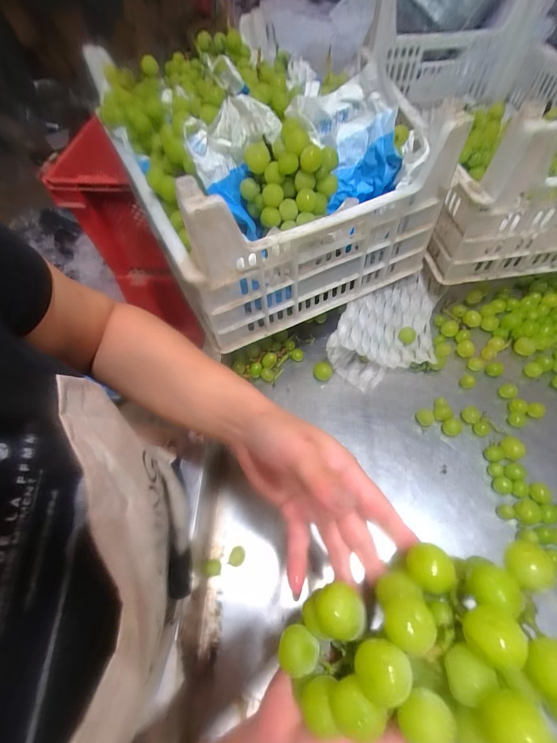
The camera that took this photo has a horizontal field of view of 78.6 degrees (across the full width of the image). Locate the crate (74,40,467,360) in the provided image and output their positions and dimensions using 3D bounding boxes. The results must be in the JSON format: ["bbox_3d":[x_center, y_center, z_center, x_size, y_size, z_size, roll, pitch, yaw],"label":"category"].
[{"bbox_3d":[-0.037,-0.360,0.587,0.403,0.225,0.539,-24,60,-11],"label":"crate"}]

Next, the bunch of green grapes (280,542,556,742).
[{"bbox_3d":[0.080,0.149,0.195,0.149,0.062,0.098,-3,56,2],"label":"bunch of green grapes"}]

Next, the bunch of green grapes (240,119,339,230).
[{"bbox_3d":[0.014,-0.258,0.455,0.112,0.079,0.108,-2,58,3],"label":"bunch of green grapes"}]

